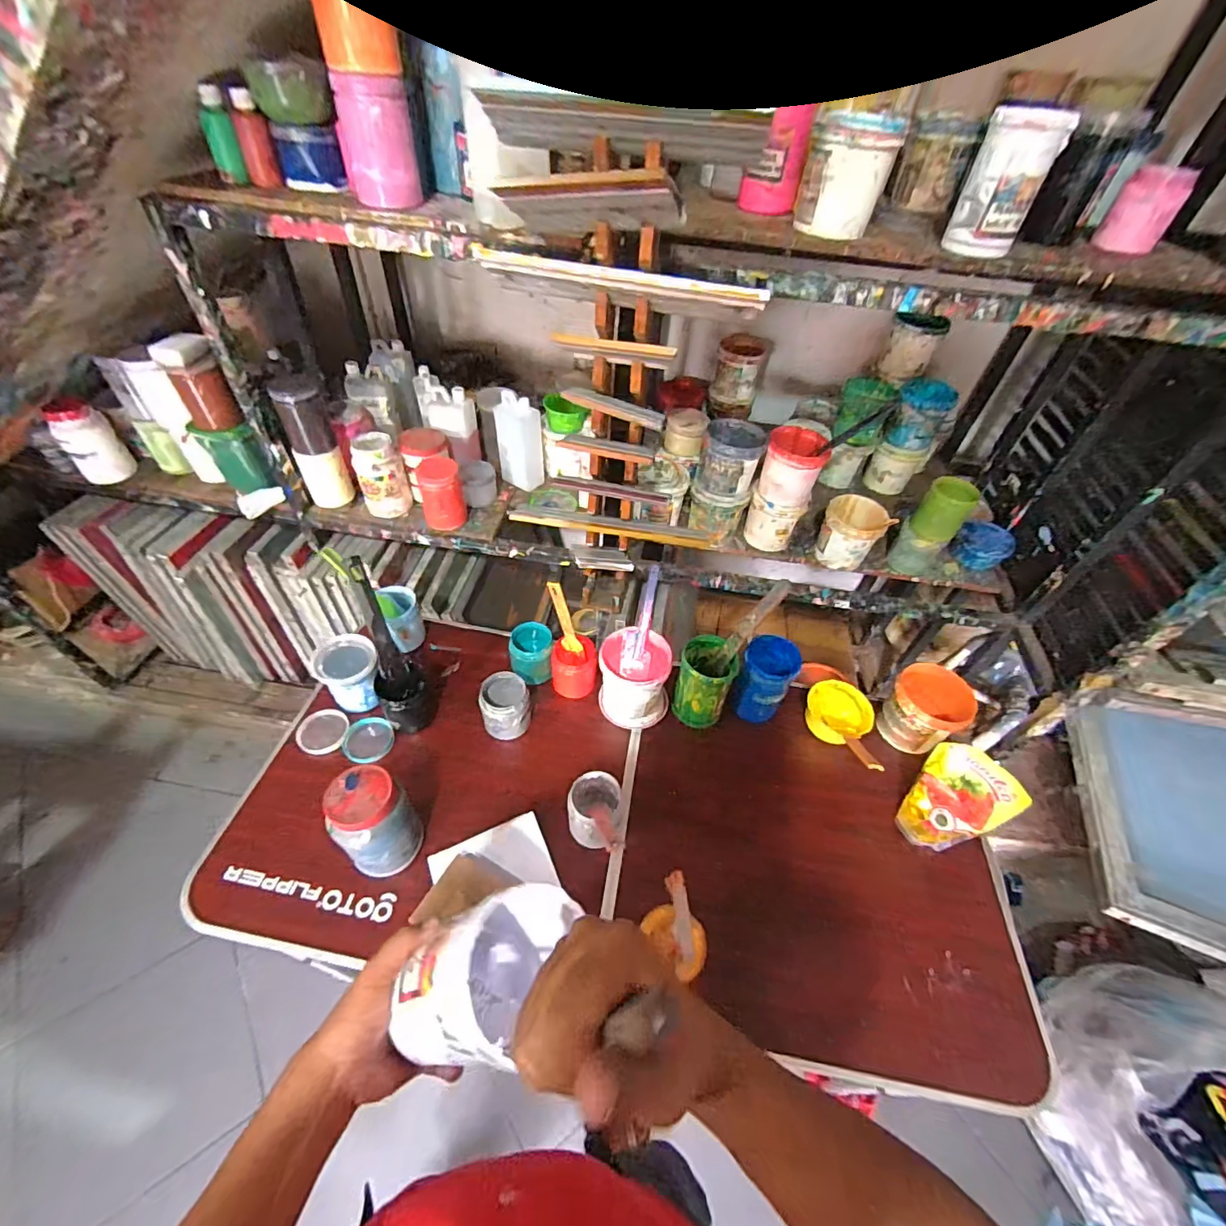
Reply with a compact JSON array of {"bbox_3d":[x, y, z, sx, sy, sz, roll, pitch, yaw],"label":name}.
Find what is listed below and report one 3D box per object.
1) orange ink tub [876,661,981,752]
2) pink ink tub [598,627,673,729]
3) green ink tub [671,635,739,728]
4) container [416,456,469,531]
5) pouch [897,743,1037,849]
[{"bbox_3d":[0.565,0.174,0.942,0.128,0.105,0.126,3,48,-3],"label":"orange ink tub"},{"bbox_3d":[0.041,0.120,0.951,0.127,0.136,0.123,3,48,-3],"label":"pink ink tub"},{"bbox_3d":[0.162,0.127,0.938,0.098,0.140,0.103,16,48,9],"label":"green ink tub"},{"bbox_3d":[-0.376,-0.257,1.144,0.093,0.142,0.101,-11,50,-14],"label":"container"},{"bbox_3d":[0.514,0.283,0.791,0.055,0.183,0.121,-15,51,-18],"label":"pouch"}]

